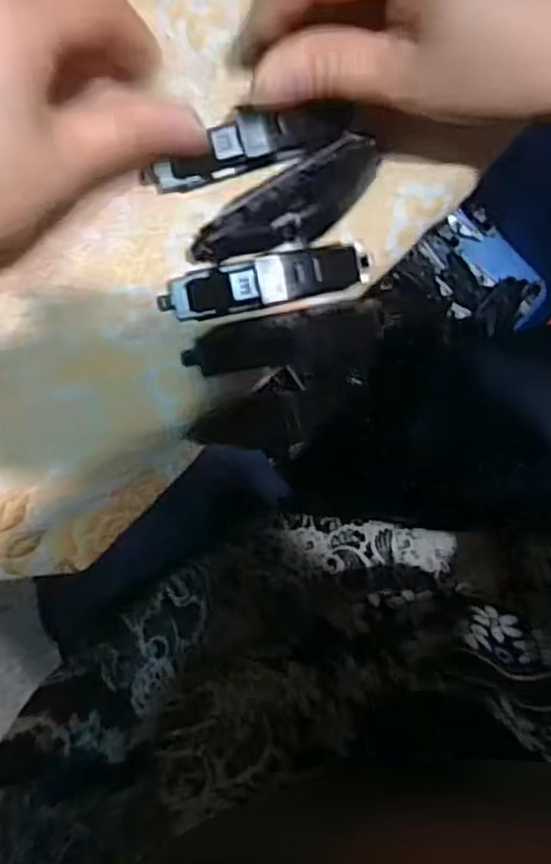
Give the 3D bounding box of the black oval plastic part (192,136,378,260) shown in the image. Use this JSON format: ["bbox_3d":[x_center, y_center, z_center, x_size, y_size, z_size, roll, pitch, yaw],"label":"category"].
[{"bbox_3d":[0.005,-0.085,0.267,0.078,0.017,0.027,-34,98,1],"label":"black oval plastic part"}]

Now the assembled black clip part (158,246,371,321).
[{"bbox_3d":[-0.004,-0.060,0.274,0.081,0.006,0.019,-12,97,-2],"label":"assembled black clip part"}]

